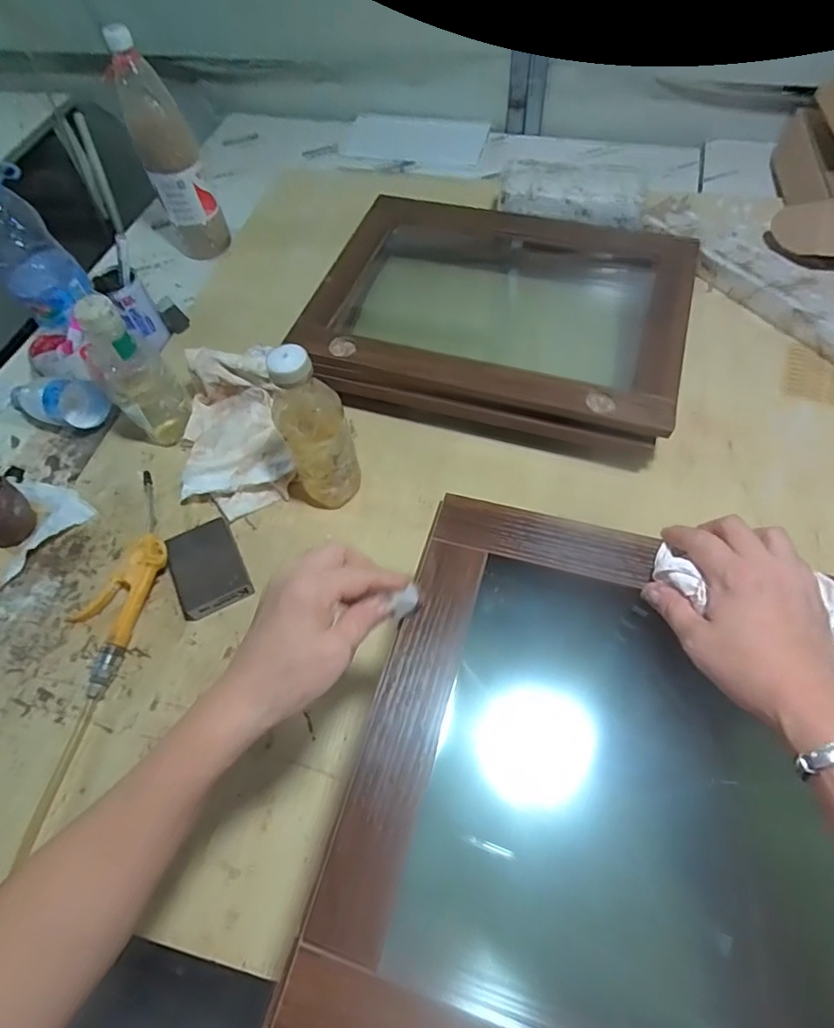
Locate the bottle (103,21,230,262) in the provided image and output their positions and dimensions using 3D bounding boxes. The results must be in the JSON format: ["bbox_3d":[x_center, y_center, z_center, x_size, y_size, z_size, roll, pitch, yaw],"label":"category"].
[{"bbox_3d":[-0.376,-0.536,0.831,0.093,0.298,0.076,-23,61,-10],"label":"bottle"}]

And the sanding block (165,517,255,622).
[{"bbox_3d":[-0.232,0.059,0.592,0.075,0.021,0.102,-26,62,-11],"label":"sanding block"}]

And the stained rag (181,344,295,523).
[{"bbox_3d":[-0.229,-0.102,0.659,0.140,0.083,0.205,-13,60,-4],"label":"stained rag"}]

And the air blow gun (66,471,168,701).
[{"bbox_3d":[-0.322,0.067,0.594,0.083,0.030,0.247,10,61,9],"label":"air blow gun"}]

